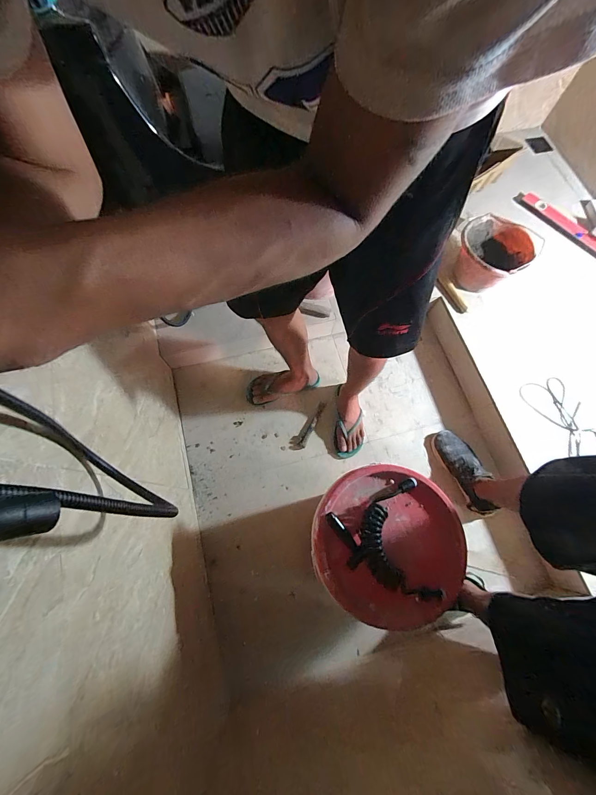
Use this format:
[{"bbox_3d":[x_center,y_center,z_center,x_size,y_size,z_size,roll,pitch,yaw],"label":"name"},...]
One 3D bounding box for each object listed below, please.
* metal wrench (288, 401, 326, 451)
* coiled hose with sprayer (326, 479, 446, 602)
[{"bbox_3d":[0.030,0.094,1.085,0.052,0.007,0.189,26,72,7],"label":"metal wrench"},{"bbox_3d":[0.190,0.301,0.634,0.198,0.052,0.214,-20,73,-9],"label":"coiled hose with sprayer"}]

